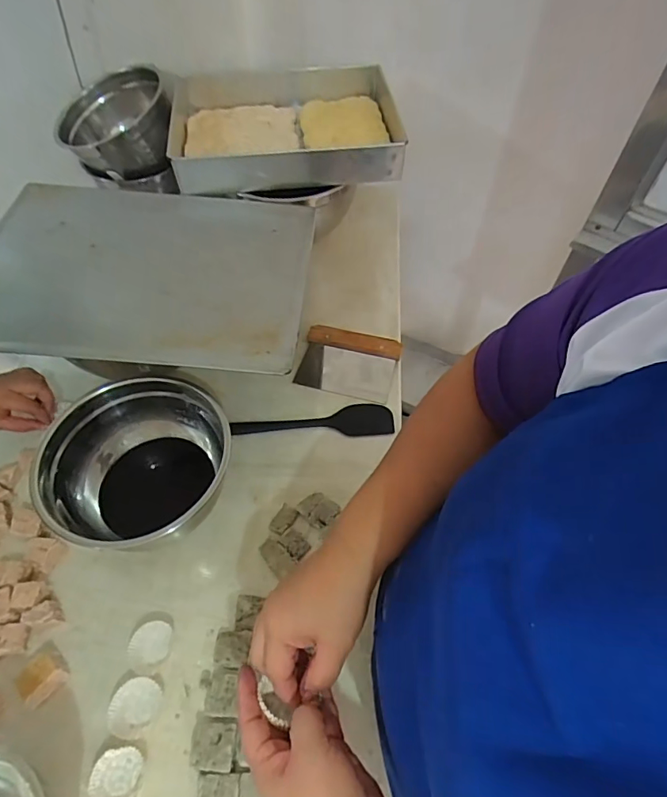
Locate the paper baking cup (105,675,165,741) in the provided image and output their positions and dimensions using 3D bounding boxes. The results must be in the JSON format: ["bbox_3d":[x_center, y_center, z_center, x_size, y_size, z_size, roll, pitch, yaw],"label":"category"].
[{"bbox_3d":[-0.203,0.315,0.492,0.044,0.016,0.052,14,57,9],"label":"paper baking cup"}]

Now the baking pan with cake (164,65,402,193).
[{"bbox_3d":[-0.085,-0.468,0.814,0.386,0.061,0.312,-4,56,-3],"label":"baking pan with cake"}]

